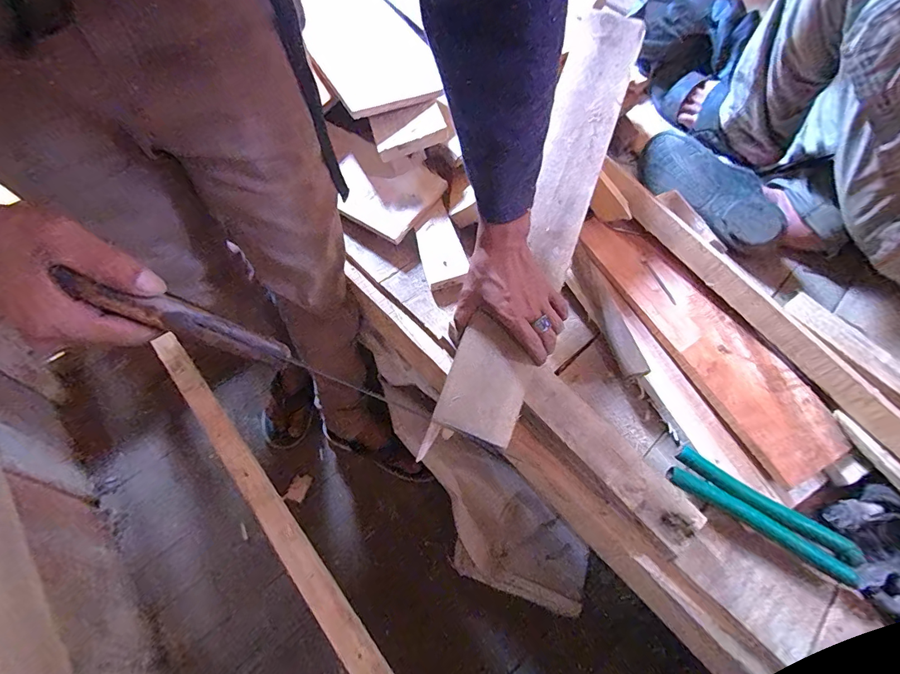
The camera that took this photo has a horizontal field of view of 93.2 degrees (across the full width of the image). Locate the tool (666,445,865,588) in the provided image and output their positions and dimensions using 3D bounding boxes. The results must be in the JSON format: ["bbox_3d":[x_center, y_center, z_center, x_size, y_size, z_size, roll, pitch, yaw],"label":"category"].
[{"bbox_3d":[0.337,0.189,0.462,0.193,0.031,0.046,34,65,12],"label":"tool"}]

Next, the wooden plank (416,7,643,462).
[{"bbox_3d":[0.124,-0.155,0.527,0.088,0.022,0.621,20,77,8],"label":"wooden plank"}]

